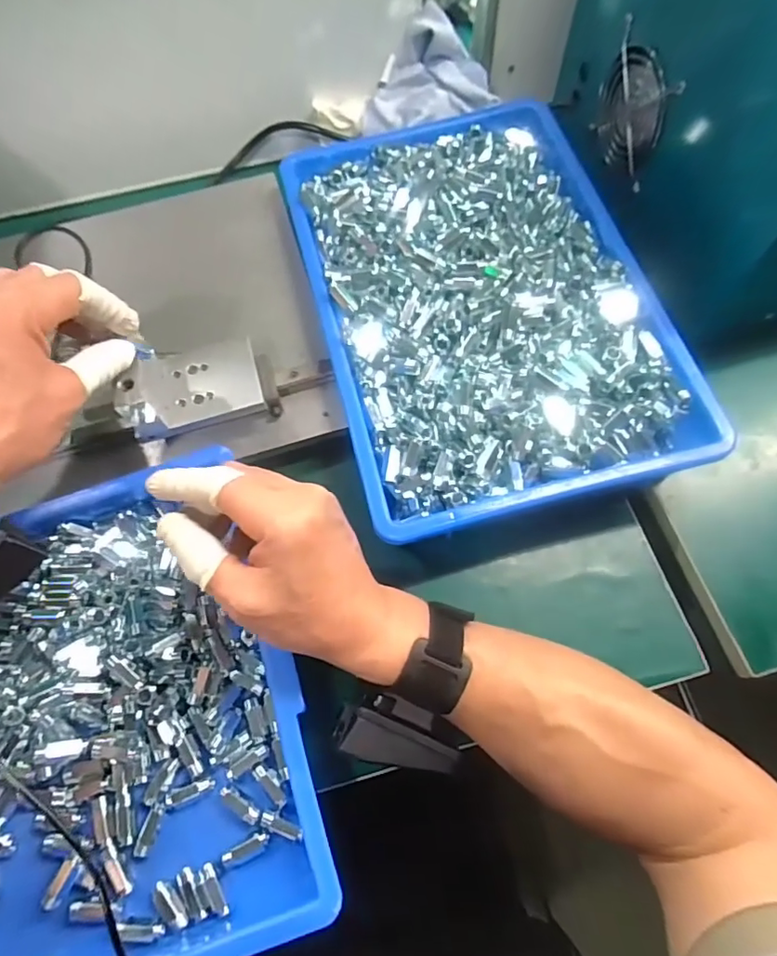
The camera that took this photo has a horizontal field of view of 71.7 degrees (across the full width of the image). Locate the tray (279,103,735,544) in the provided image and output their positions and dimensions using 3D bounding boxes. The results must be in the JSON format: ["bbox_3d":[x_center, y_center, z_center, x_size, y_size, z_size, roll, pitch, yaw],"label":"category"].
[{"bbox_3d":[0.066,-0.149,0.421,0.246,0.055,0.372,-15,68,-4],"label":"tray"}]

